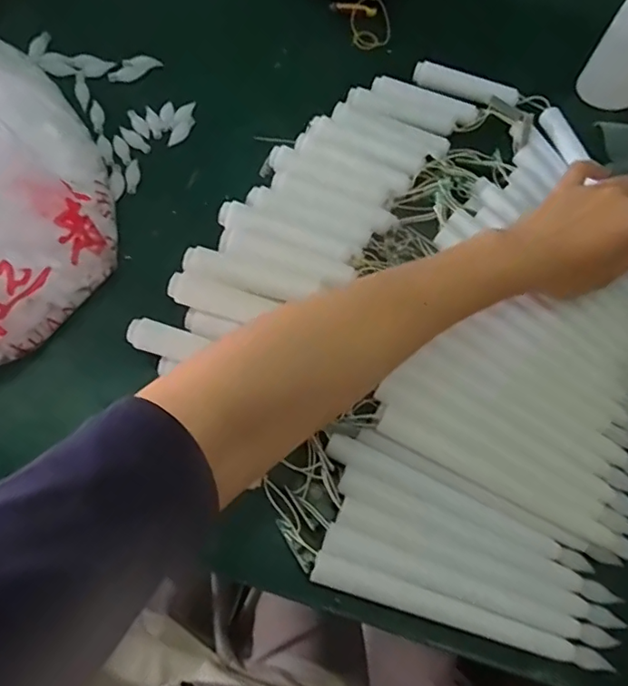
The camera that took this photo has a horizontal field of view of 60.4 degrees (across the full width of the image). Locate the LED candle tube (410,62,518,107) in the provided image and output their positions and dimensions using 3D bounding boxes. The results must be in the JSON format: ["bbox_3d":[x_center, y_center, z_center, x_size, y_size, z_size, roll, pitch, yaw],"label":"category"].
[{"bbox_3d":[0.127,-0.215,0.450,0.087,0.012,0.019,17,68,4],"label":"LED candle tube"}]

